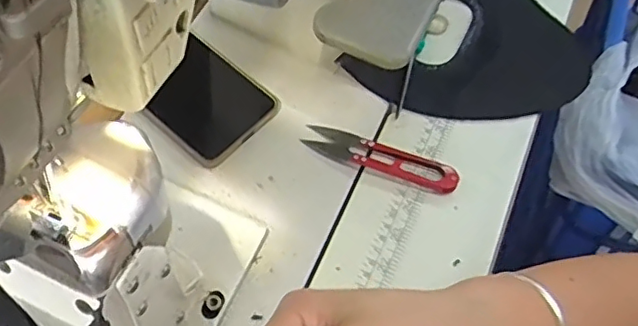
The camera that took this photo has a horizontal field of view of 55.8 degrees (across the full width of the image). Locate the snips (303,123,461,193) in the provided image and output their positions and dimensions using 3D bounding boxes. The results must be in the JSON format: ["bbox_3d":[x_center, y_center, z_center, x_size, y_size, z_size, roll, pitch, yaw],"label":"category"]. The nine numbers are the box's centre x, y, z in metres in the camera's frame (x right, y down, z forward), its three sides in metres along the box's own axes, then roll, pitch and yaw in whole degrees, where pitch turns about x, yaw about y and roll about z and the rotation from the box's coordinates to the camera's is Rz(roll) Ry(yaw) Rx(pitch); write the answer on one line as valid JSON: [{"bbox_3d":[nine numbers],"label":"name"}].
[{"bbox_3d":[0.046,-0.004,0.454,0.118,0.007,0.025,21,61,14],"label":"snips"}]

